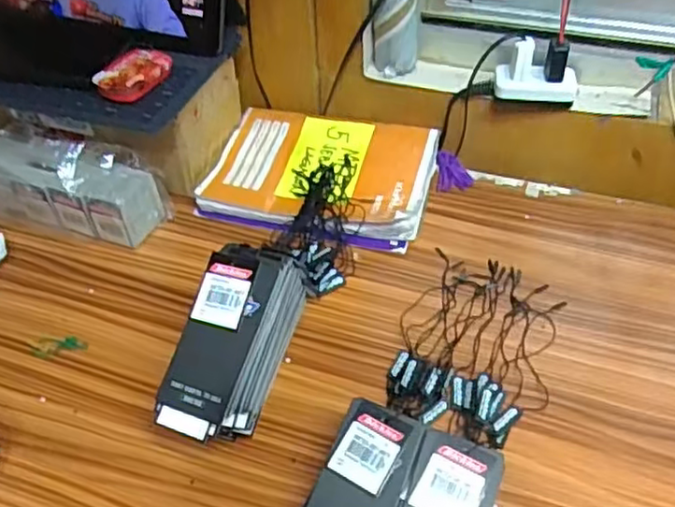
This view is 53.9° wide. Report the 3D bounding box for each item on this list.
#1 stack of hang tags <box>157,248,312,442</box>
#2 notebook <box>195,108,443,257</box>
[{"bbox_3d":[-0.072,0.061,0.460,0.054,0.089,0.135,12,47,14],"label":"stack of hang tags"},{"bbox_3d":[-0.016,-0.075,0.631,0.203,0.030,0.146,11,46,13],"label":"notebook"}]

